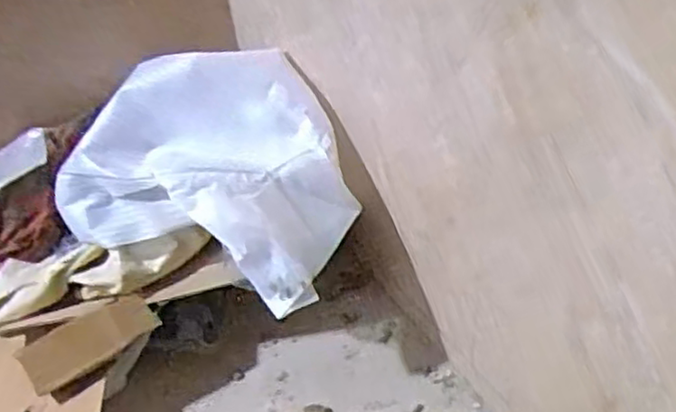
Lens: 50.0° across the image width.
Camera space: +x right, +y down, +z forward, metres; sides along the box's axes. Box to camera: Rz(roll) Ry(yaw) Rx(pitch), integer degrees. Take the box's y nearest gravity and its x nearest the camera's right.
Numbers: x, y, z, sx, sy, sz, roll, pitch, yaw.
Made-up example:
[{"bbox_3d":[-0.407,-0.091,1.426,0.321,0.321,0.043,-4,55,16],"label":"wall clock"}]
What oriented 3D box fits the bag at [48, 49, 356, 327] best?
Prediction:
[{"bbox_3d":[-0.140,-0.057,0.876,0.340,0.152,0.245,18,49,23],"label":"bag"}]

